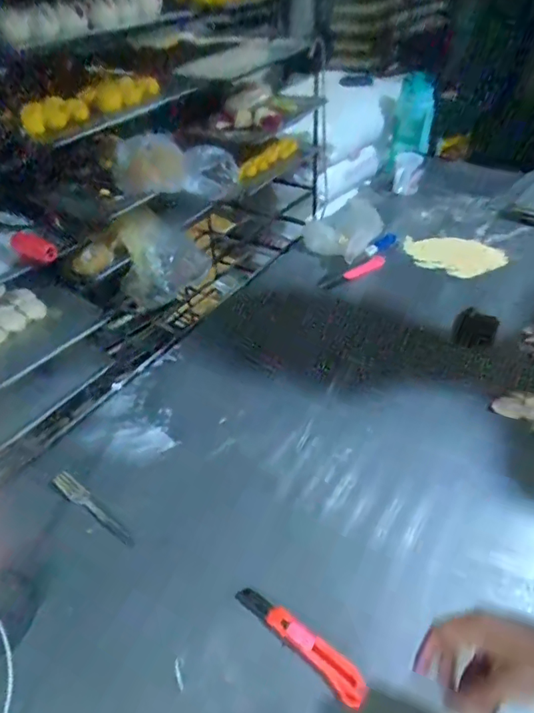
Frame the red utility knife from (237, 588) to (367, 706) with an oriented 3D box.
[{"bbox_3d":[0.040,0.330,0.570,0.175,0.011,0.037,29,49,31],"label":"red utility knife"}]

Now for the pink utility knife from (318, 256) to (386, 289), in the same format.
[{"bbox_3d":[0.203,-0.198,1.152,0.164,0.028,0.019,-23,42,1],"label":"pink utility knife"}]

